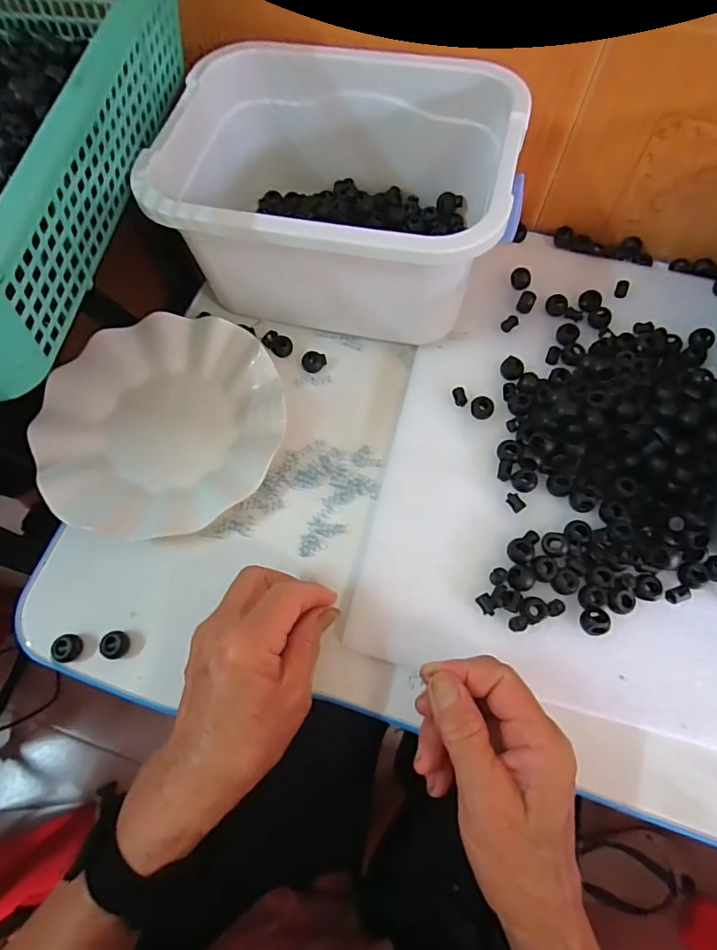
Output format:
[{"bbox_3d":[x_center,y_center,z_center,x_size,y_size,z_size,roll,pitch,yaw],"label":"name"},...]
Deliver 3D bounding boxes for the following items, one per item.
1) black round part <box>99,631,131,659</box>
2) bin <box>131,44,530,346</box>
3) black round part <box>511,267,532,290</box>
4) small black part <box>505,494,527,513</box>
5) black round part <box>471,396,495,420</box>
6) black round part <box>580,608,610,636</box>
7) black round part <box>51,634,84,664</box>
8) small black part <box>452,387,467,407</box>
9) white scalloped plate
[{"bbox_3d":[-0.160,0.112,0.330,0.013,0.015,0.017,17,69,7],"label":"black round part"},{"bbox_3d":[-0.016,-0.214,0.384,0.243,0.114,0.179,13,68,6],"label":"bin"},{"bbox_3d":[0.137,-0.166,0.420,0.016,0.008,0.016,0,68,0],"label":"black round part"},{"bbox_3d":[0.111,0.019,0.355,0.010,0.004,0.014,-35,72,-13],"label":"small black part"},{"bbox_3d":[0.095,-0.052,0.383,0.017,0.007,0.016,0,68,0],"label":"black round part"},{"bbox_3d":[0.152,0.095,0.323,0.016,0.012,0.017,0,68,0],"label":"black round part"},{"bbox_3d":[-0.192,0.114,0.328,0.015,0.012,0.016,0,68,0],"label":"black round part"},{"bbox_3d":[0.079,-0.061,0.386,0.010,0.004,0.016,-12,68,-4],"label":"small black part"},{"bbox_3d":[-0.146,-0.041,0.374,0.175,0.019,0.169,-1,72,2],"label":"white scalloped plate"}]

